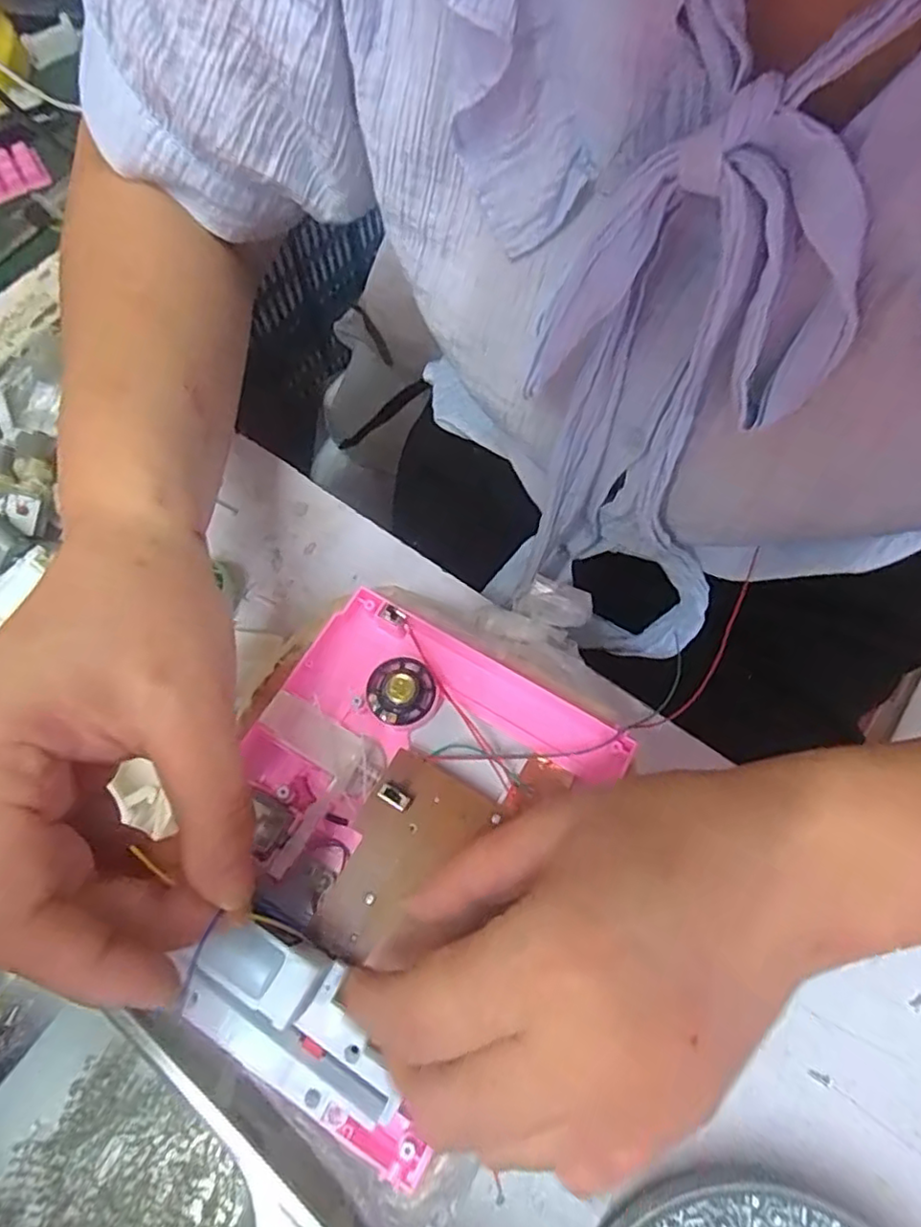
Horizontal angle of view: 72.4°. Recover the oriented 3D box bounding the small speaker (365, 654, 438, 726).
[{"bbox_3d":[-0.025,0.031,0.259,0.027,0.010,0.028,-1,66,1],"label":"small speaker"}]

